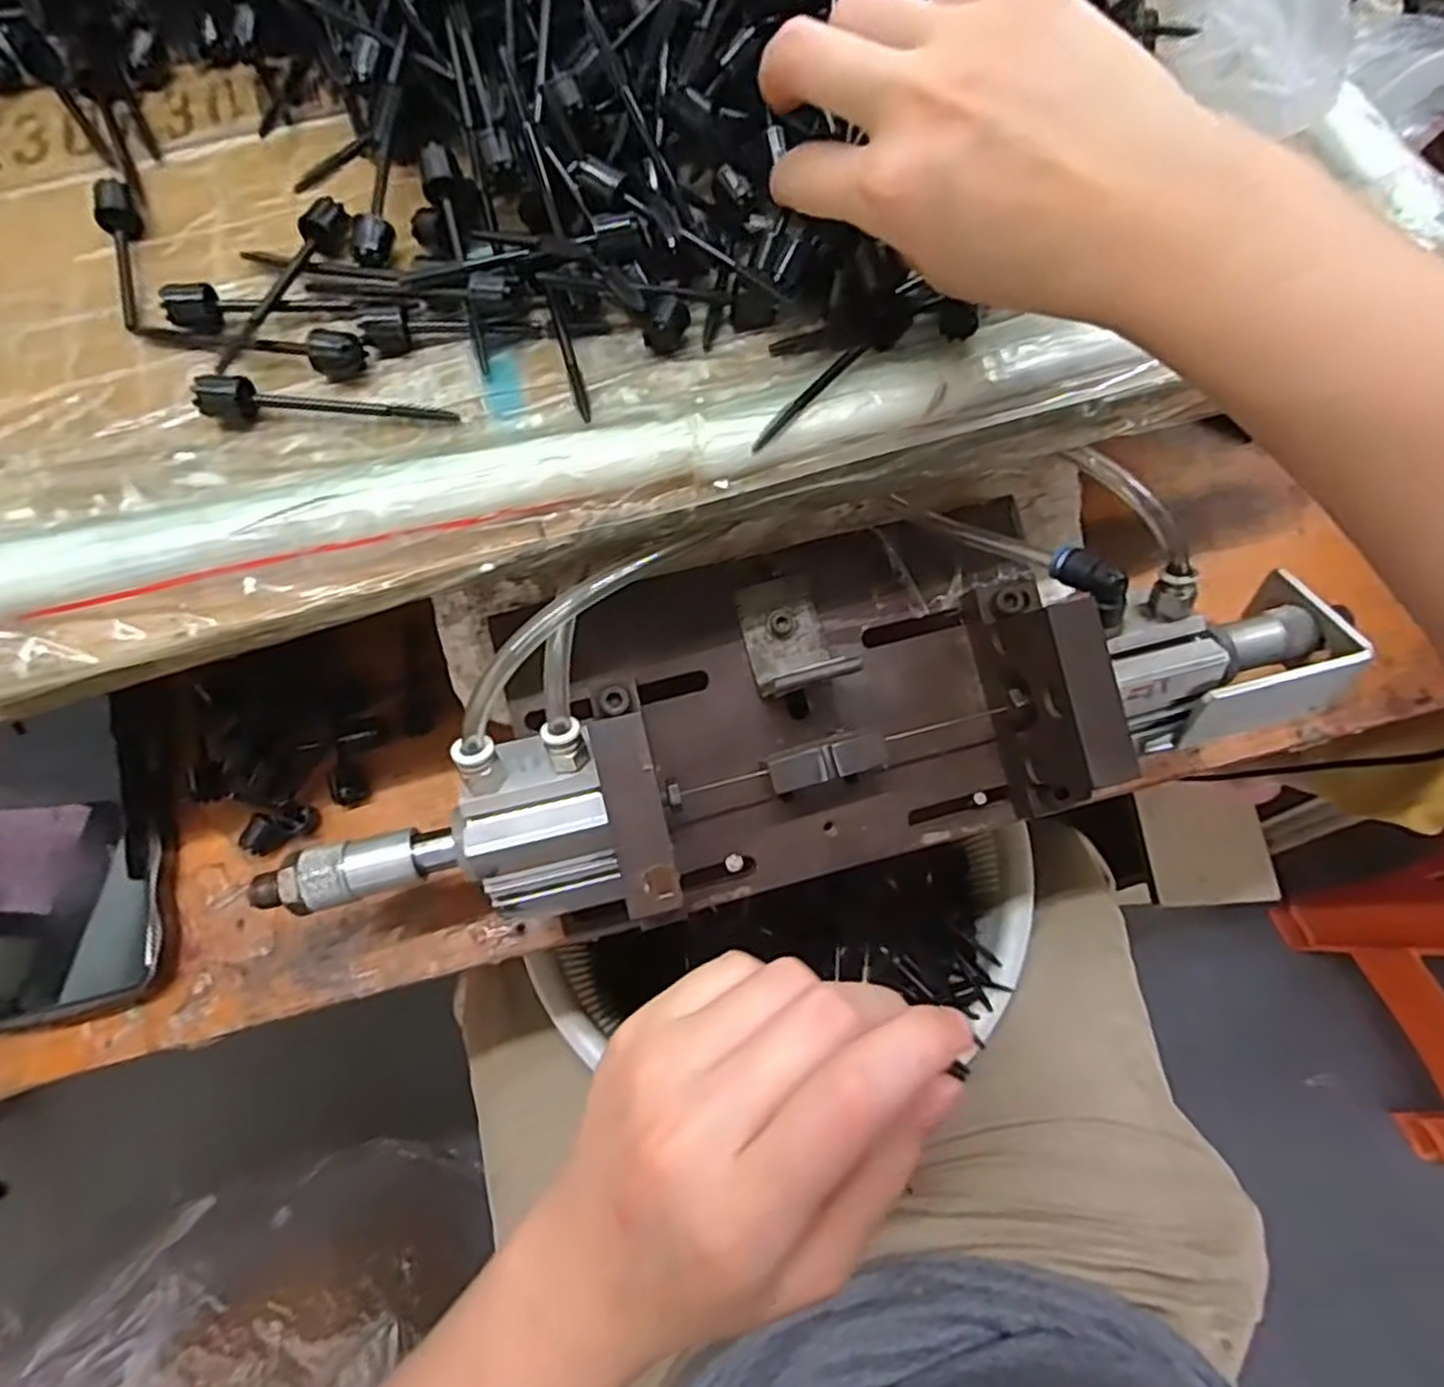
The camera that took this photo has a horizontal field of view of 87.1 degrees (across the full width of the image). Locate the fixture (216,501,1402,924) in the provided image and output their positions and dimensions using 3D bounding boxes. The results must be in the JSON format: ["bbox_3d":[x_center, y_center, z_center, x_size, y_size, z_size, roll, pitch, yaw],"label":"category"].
[{"bbox_3d":[0.022,0.007,0.327,0.399,0.111,0.139,-14,71,-6],"label":"fixture"}]

